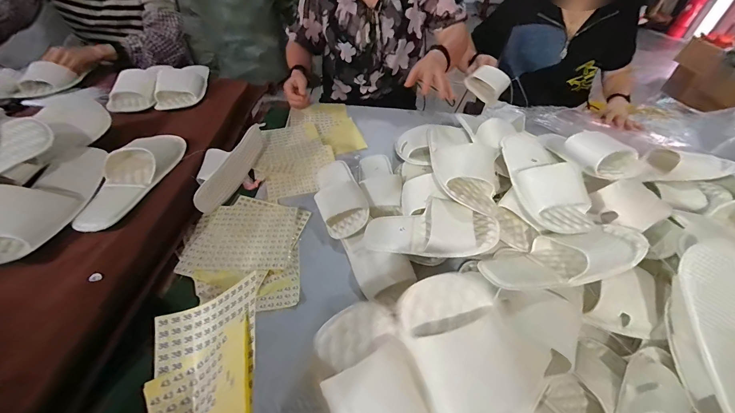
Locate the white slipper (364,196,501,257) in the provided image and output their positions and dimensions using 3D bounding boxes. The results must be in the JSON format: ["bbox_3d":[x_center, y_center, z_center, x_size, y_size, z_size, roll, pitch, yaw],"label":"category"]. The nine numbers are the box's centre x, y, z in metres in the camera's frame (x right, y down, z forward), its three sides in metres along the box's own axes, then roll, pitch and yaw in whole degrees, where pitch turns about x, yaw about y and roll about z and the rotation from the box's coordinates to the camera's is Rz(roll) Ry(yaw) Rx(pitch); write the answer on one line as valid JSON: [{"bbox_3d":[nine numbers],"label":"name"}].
[{"bbox_3d":[0.102,0.036,0.553,0.231,0.061,0.102,-5,44,19],"label":"white slipper"}]

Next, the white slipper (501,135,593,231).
[{"bbox_3d":[0.308,-0.044,0.566,0.093,0.061,0.218,-7,47,-8],"label":"white slipper"}]

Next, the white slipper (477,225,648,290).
[{"bbox_3d":[0.298,0.077,0.491,0.233,0.054,0.092,-17,46,9],"label":"white slipper"}]

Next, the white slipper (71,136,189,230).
[{"bbox_3d":[-0.444,-0.065,0.587,0.110,0.044,0.249,6,47,4],"label":"white slipper"}]

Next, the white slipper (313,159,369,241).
[{"bbox_3d":[-0.068,-0.028,0.713,0.099,0.052,0.235,-15,49,-15],"label":"white slipper"}]

